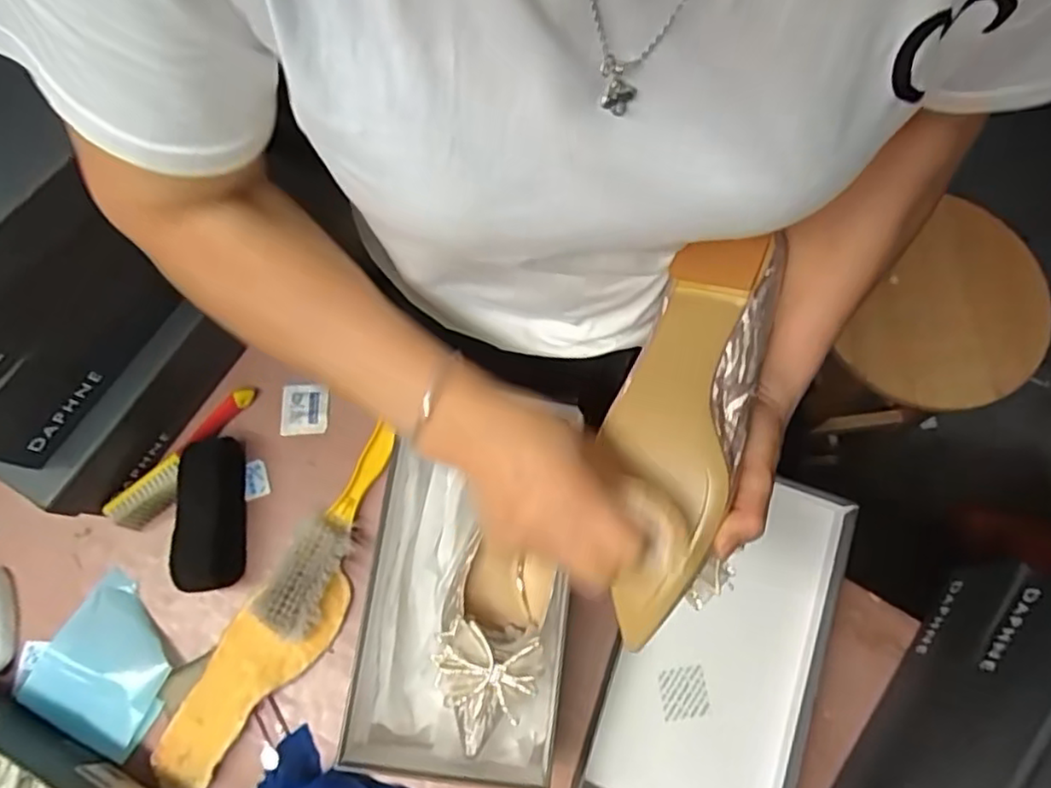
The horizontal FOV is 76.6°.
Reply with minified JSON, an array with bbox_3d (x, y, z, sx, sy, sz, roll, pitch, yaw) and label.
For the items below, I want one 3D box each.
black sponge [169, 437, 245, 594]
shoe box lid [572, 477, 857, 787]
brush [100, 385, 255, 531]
[{"bbox_3d":[-0.272,0.104,0.580,0.039,0.056,0.131,-2,73,-2],"label":"black sponge"},{"bbox_3d":[0.166,0.218,0.570,0.164,0.040,0.307,20,73,5],"label":"shoe box lid"},{"bbox_3d":[-0.307,0.057,0.604,0.034,0.041,0.158,39,76,10],"label":"brush"}]

